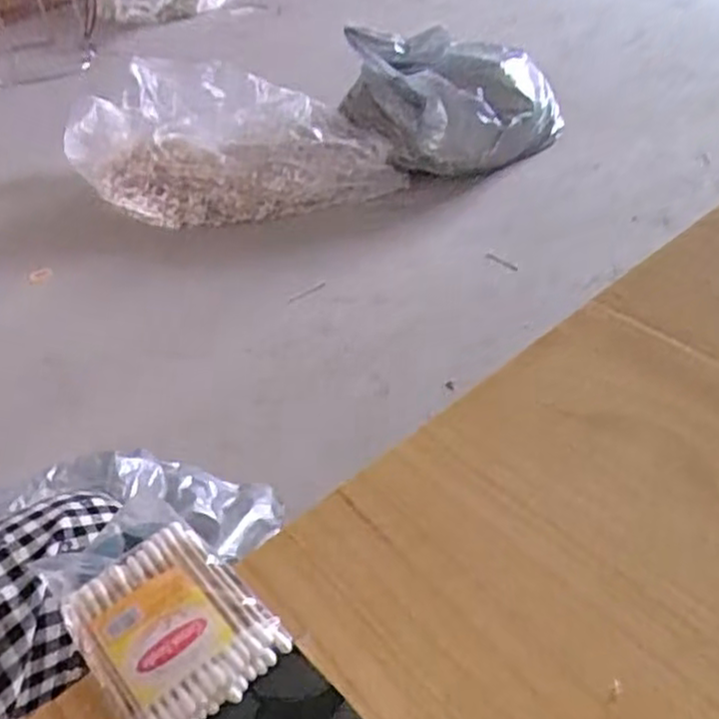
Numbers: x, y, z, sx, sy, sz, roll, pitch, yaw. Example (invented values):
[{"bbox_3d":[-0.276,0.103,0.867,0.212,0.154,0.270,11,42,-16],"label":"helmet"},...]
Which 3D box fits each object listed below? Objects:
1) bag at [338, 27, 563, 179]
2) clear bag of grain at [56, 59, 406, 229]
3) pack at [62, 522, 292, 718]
[{"bbox_3d":[0.206,-0.478,1.354,0.391,0.240,0.194,-18,43,-15],"label":"bag"},{"bbox_3d":[-0.238,-0.383,1.344,0.610,0.224,0.185,-2,41,2],"label":"clear bag of grain"},{"bbox_3d":[-0.072,0.105,0.289,0.061,0.014,0.073,-35,51,-30],"label":"pack"}]

